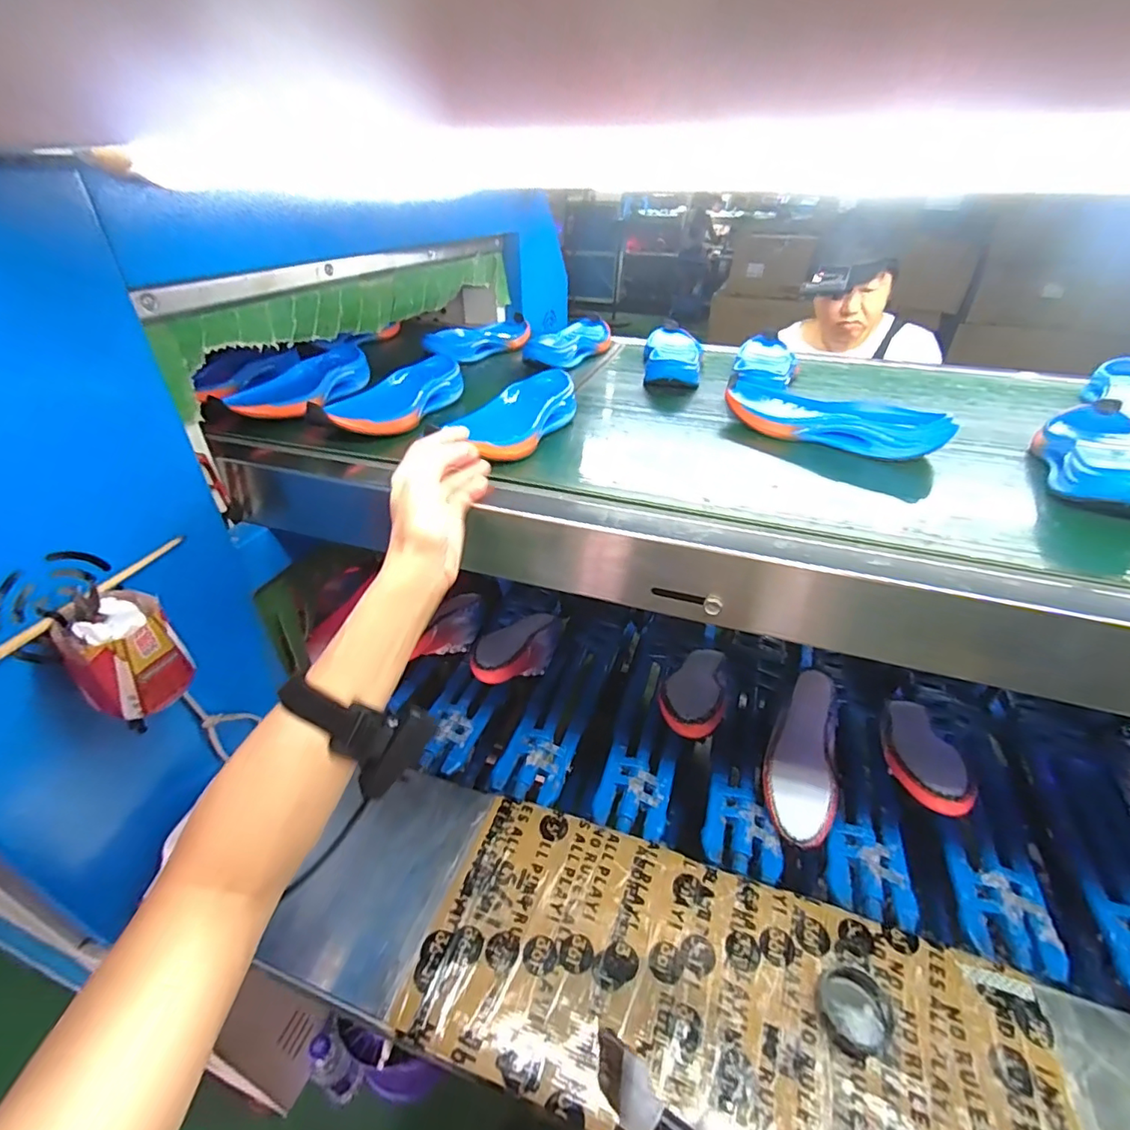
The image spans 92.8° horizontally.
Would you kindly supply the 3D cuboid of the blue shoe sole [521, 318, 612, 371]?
[{"bbox_3d":[0.014,-0.378,0.929,0.099,0.045,0.265,13,36,15],"label":"blue shoe sole"}]

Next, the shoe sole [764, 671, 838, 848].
[{"bbox_3d":[0.311,0.240,0.703,0.082,0.027,0.221,13,58,16],"label":"shoe sole"}]

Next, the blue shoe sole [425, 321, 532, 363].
[{"bbox_3d":[-0.148,-0.401,0.948,0.115,0.023,0.251,35,43,18],"label":"blue shoe sole"}]

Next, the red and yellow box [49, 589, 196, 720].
[{"bbox_3d":[-0.362,0.075,0.445,0.059,0.087,0.062,14,36,16],"label":"red and yellow box"}]

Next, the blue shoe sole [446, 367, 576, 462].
[{"bbox_3d":[-0.058,-0.176,0.630,0.092,0.047,0.211,16,37,19],"label":"blue shoe sole"}]

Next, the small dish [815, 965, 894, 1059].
[{"bbox_3d":[0.261,0.401,0.487,0.062,0.019,0.059,1,34,-1],"label":"small dish"}]

